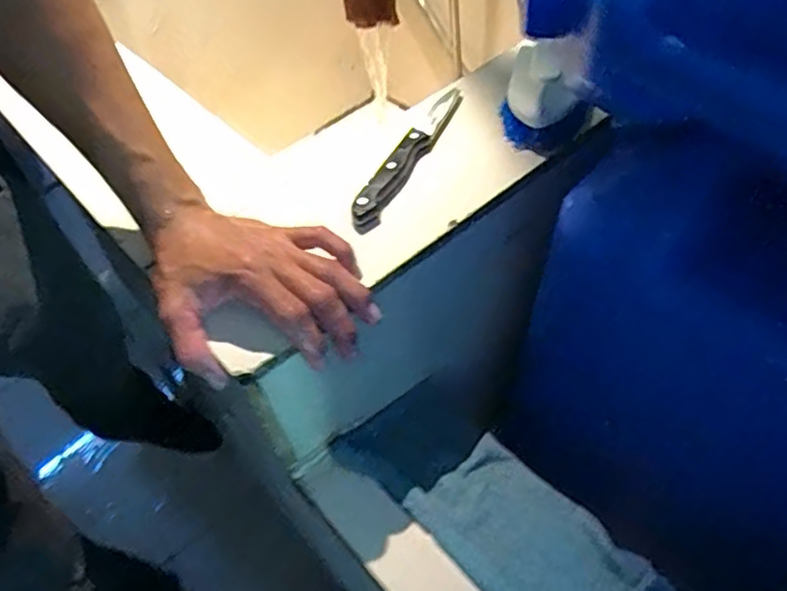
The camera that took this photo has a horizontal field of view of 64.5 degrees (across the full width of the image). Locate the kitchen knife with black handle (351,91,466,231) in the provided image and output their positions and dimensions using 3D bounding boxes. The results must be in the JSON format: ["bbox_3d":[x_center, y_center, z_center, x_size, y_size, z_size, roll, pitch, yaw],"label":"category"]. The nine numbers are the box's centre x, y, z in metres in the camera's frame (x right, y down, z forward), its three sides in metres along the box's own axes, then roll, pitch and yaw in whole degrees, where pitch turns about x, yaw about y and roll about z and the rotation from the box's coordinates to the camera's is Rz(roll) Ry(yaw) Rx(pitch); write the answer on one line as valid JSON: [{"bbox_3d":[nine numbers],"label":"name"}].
[{"bbox_3d":[0.014,-0.115,0.501,0.019,0.020,0.176,18,55,19],"label":"kitchen knife with black handle"}]

